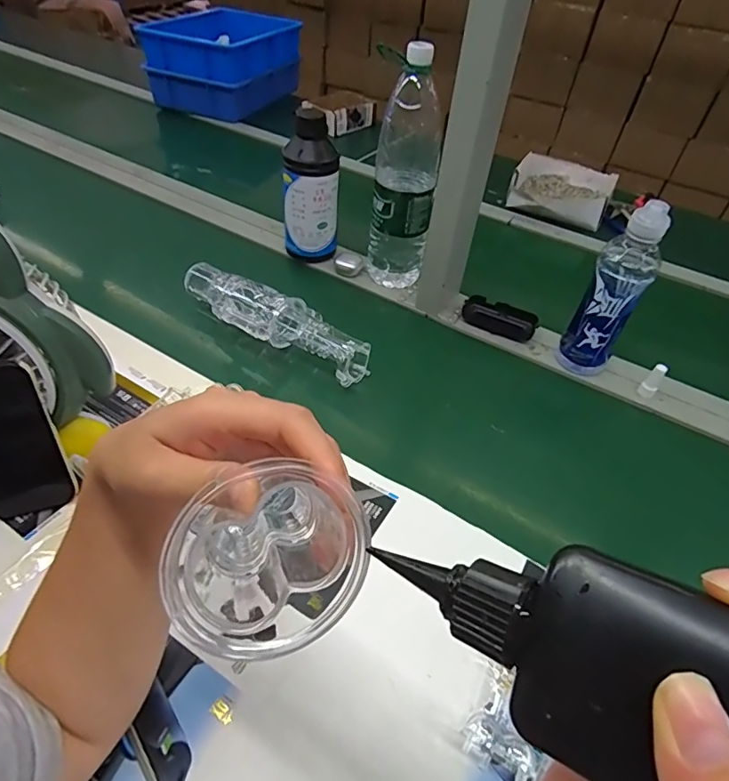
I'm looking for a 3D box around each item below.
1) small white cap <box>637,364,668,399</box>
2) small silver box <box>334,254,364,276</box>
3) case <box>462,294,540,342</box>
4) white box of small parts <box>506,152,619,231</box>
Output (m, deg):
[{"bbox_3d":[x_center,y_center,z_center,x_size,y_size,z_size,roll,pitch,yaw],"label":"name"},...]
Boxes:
[{"bbox_3d":[0.386,-0.011,0.667,0.020,0.052,0.016,33,52,23],"label":"small white cap"},{"bbox_3d":[-0.025,-0.210,0.836,0.046,0.029,0.044,8,46,2],"label":"small silver box"},{"bbox_3d":[0.209,-0.111,0.768,0.110,0.031,0.049,23,48,16],"label":"case"},{"bbox_3d":[0.421,-0.431,1.065,0.204,0.053,0.212,20,47,12],"label":"white box of small parts"}]

